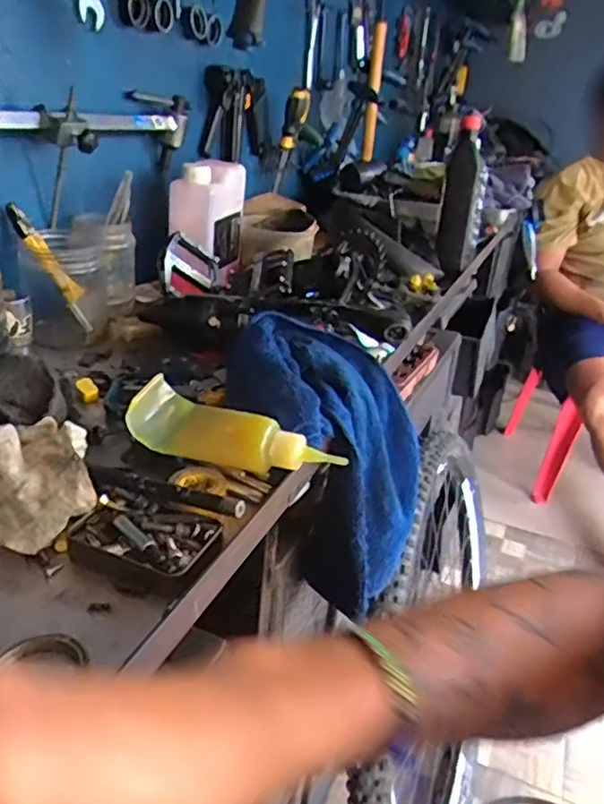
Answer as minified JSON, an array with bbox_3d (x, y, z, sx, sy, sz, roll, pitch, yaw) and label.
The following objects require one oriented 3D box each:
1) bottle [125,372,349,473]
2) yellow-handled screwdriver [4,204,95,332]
[{"bbox_3d":[-0.048,0.025,0.469,0.162,0.042,0.054,11,28,14],"label":"bottle"},{"bbox_3d":[-0.274,-0.149,0.691,0.019,0.149,0.013,-24,21,18],"label":"yellow-handled screwdriver"}]

